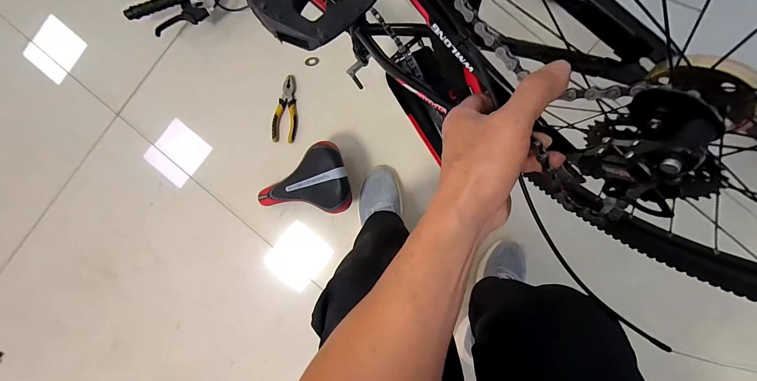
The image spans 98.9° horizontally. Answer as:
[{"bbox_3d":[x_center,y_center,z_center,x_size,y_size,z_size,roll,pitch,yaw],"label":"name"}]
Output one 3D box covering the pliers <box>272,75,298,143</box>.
[{"bbox_3d":[-0.227,-0.200,0.802,0.058,0.014,0.159,11,100,-3],"label":"pliers"}]

